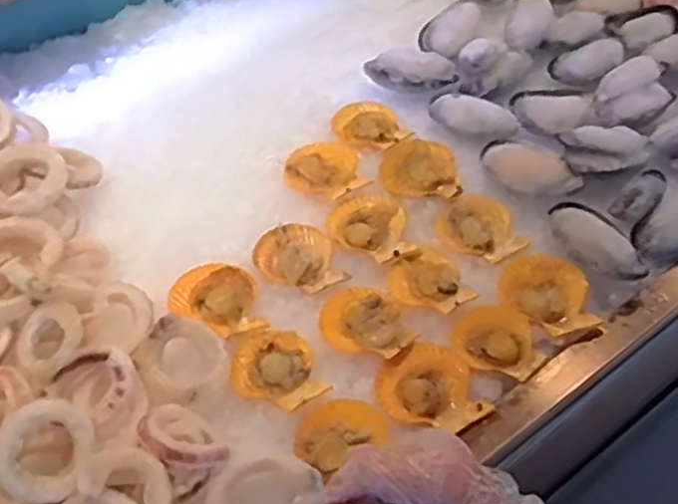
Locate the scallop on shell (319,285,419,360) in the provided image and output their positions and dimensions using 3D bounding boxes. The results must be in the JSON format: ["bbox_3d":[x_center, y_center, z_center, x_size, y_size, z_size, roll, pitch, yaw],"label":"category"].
[{"bbox_3d":[0.017,0.050,0.533,0.060,0.013,0.065,-18,45,-15],"label":"scallop on shell"}]

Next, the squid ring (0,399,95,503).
[{"bbox_3d":[-0.174,0.117,0.430,0.057,0.018,0.057,7,65,-17],"label":"squid ring"}]

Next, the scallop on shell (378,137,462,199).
[{"bbox_3d":[0.067,-0.069,0.624,0.063,0.019,0.059,-5,62,-8],"label":"scallop on shell"}]

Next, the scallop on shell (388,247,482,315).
[{"bbox_3d":[0.070,0.023,0.558,0.057,0.013,0.059,-27,48,-23],"label":"scallop on shell"}]

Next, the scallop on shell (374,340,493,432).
[{"bbox_3d":[0.065,0.096,0.503,0.064,0.015,0.069,-28,48,-24],"label":"scallop on shell"}]

